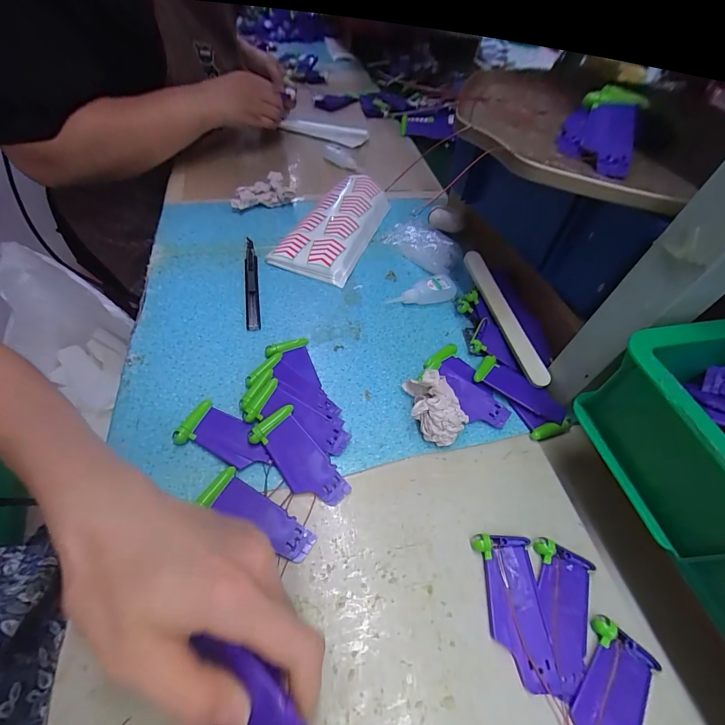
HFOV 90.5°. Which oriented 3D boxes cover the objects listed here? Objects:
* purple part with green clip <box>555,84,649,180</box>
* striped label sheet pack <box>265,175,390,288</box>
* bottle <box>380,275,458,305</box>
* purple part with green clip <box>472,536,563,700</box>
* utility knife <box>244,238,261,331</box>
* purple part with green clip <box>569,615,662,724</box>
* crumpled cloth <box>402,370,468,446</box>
[{"bbox_3d":[0.208,-0.207,0.315,0.056,0.038,0.092,19,53,10],"label":"purple part with green clip"},{"bbox_3d":[-0.036,-0.199,0.503,0.105,0.028,0.208,17,52,8],"label":"striped label sheet pack"},{"bbox_3d":[0.073,-0.087,0.439,0.088,0.022,0.027,-11,54,-13],"label":"bottle"},{"bbox_3d":[0.105,0.171,0.252,0.041,0.008,0.089,4,52,-2],"label":"purple part with green clip"},{"bbox_3d":[-0.134,-0.101,0.436,0.016,0.010,0.155,-7,53,-10],"label":"utility knife"},{"bbox_3d":[0.153,0.214,0.223,0.039,0.007,0.088,35,57,20],"label":"purple part with green clip"},{"bbox_3d":[0.062,0.040,0.327,0.066,0.042,0.043,38,58,23],"label":"crumpled cloth"}]

